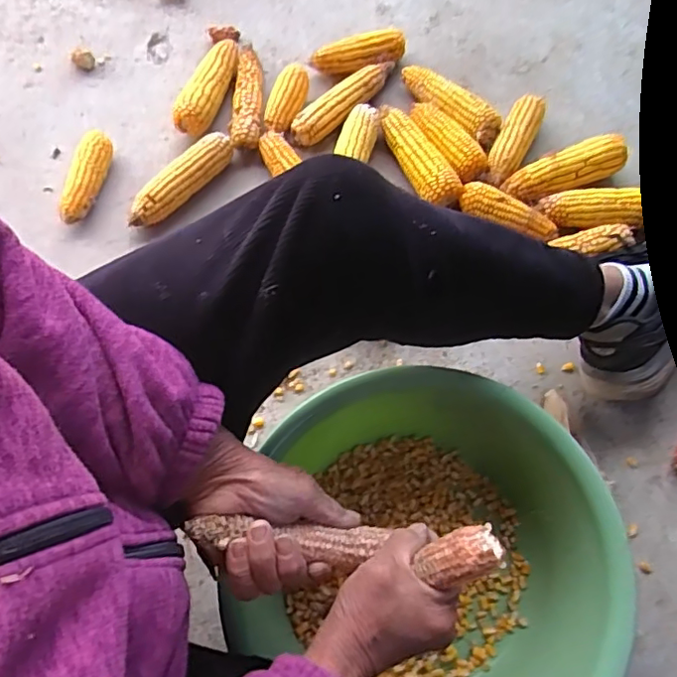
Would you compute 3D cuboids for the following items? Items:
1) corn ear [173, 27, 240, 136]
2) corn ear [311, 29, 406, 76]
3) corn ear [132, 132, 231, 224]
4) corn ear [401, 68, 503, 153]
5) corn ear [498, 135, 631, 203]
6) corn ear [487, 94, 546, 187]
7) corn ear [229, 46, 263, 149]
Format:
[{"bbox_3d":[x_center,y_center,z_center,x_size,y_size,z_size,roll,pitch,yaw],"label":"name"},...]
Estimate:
[{"bbox_3d":[-0.179,-0.376,0.805,0.061,0.053,0.205,10,69,4],"label":"corn ear"},{"bbox_3d":[0.032,-0.412,0.831,0.140,0.050,0.052,-12,69,-4],"label":"corn ear"},{"bbox_3d":[-0.205,-0.207,0.749,0.168,0.044,0.048,-41,74,-14],"label":"corn ear"},{"bbox_3d":[0.155,-0.326,0.796,0.171,0.052,0.047,42,75,15],"label":"corn ear"},{"bbox_3d":[0.294,-0.219,0.745,0.165,0.055,0.054,-20,70,-7],"label":"corn ear"},{"bbox_3d":[0.238,-0.267,0.769,0.046,0.048,0.146,25,71,9],"label":"corn ear"},{"bbox_3d":[-0.125,-0.334,0.799,0.041,0.033,0.169,1,69,1],"label":"corn ear"}]

